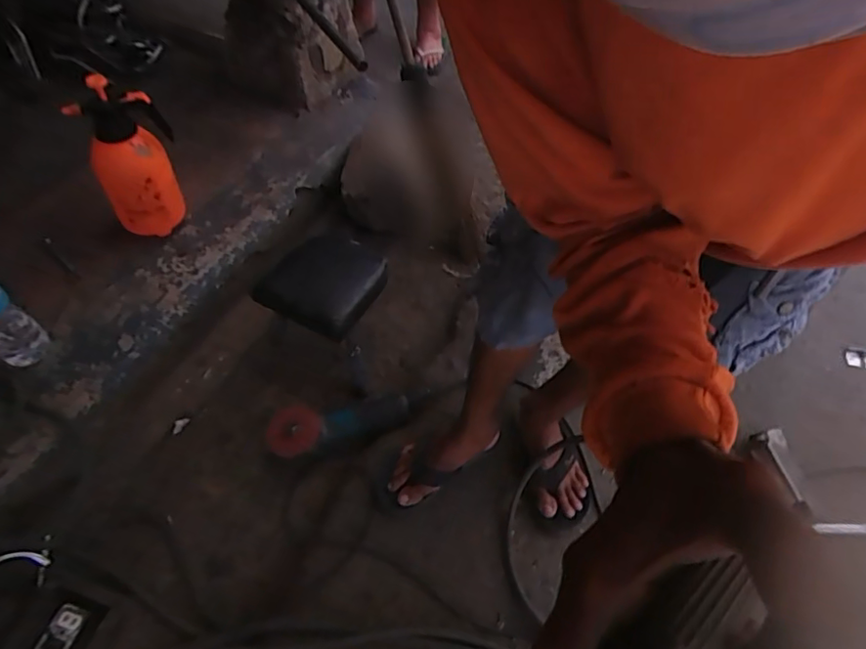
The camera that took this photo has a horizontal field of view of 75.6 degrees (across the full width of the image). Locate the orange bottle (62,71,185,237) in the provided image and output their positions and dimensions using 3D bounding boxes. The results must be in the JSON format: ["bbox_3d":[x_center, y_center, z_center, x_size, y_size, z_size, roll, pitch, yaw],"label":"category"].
[{"bbox_3d":[-0.669,-0.378,1.257,0.182,0.383,0.170,-23,59,-19],"label":"orange bottle"}]

